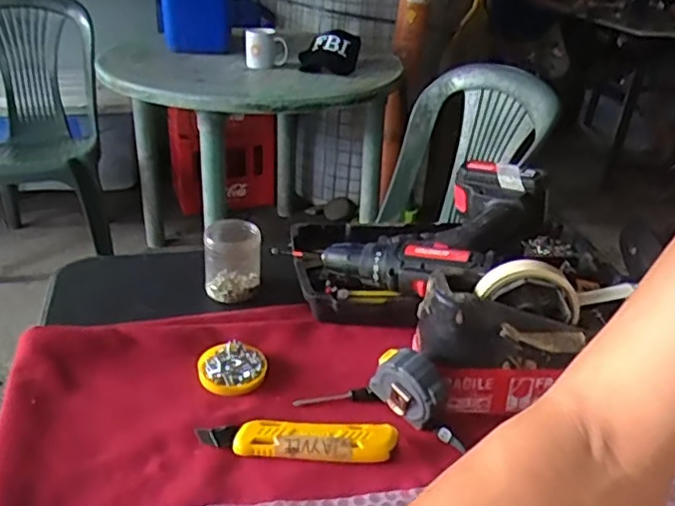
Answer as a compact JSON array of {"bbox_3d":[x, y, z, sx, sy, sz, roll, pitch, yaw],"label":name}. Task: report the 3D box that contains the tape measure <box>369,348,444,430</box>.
[{"bbox_3d":[0.058,0.113,0.526,0.027,0.059,0.064,-15,33,-33],"label":"tape measure"}]

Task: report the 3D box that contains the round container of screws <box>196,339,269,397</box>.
[{"bbox_3d":[-0.096,0.103,0.568,0.060,0.013,0.060,3,27,-2],"label":"round container of screws"}]

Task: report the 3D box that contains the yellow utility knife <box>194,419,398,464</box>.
[{"bbox_3d":[-0.031,0.148,0.498,0.154,0.011,0.032,3,27,-2],"label":"yellow utility knife"}]

